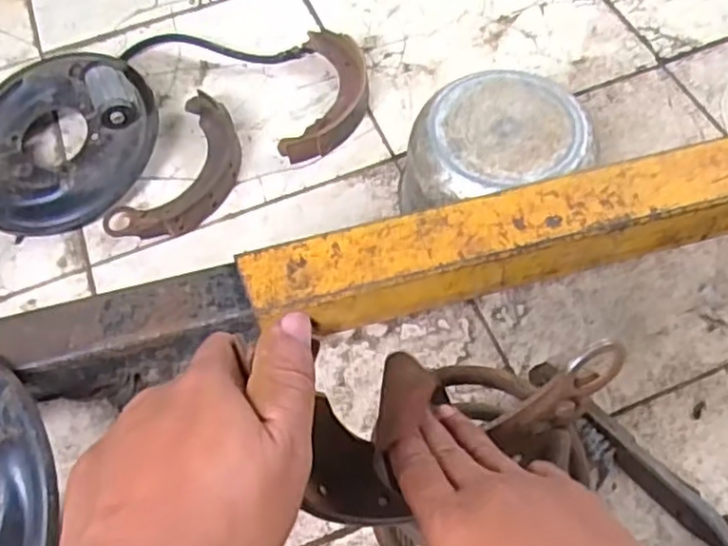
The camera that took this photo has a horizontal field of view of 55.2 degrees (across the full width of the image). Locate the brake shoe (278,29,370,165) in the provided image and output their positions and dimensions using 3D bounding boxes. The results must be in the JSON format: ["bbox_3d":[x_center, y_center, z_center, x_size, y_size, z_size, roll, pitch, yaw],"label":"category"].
[{"bbox_3d":[-0.043,-0.241,0.938,0.097,0.034,0.213,7,62,7],"label":"brake shoe"}]

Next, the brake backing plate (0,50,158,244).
[{"bbox_3d":[-0.401,-0.176,0.899,0.257,0.085,0.243,-1,61,3],"label":"brake backing plate"}]

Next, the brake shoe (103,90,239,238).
[{"bbox_3d":[-0.225,-0.127,0.889,0.119,0.033,0.222,20,64,14],"label":"brake shoe"}]

